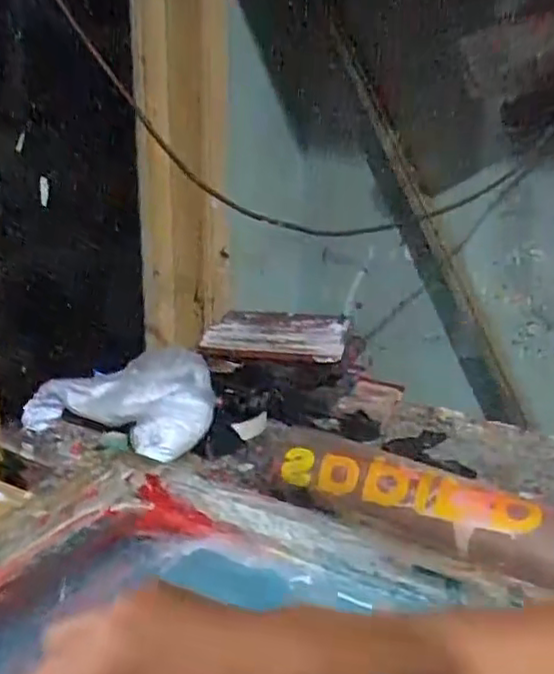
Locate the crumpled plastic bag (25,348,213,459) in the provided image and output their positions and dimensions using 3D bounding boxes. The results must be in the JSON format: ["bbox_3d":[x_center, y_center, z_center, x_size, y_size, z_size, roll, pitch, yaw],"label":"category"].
[{"bbox_3d":[-0.196,0.069,0.826,0.240,0.070,0.136,7,21,13],"label":"crumpled plastic bag"}]

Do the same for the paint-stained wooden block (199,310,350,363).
[{"bbox_3d":[0.000,-0.005,0.880,0.190,0.035,0.115,5,20,14],"label":"paint-stained wooden block"}]

